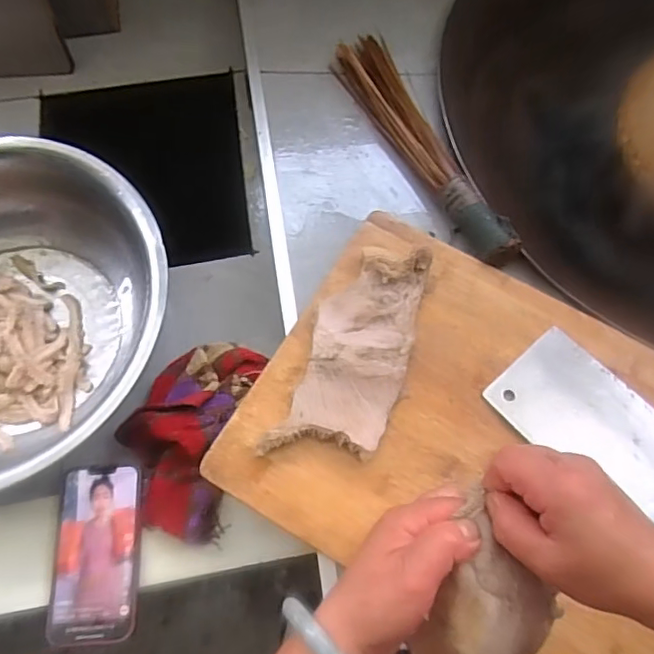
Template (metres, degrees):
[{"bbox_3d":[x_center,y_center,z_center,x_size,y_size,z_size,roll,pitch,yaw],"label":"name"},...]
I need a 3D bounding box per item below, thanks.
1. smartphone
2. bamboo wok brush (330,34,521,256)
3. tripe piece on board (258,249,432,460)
[{"bbox_3d":[-0.206,0.201,0.501,0.074,0.011,0.146,-2,67,-3],"label":"smartphone"},{"bbox_3d":[0.107,-0.212,0.618,0.069,0.040,0.345,-24,70,-12],"label":"bamboo wok brush"},{"bbox_3d":[0.028,0.021,0.504,0.091,0.027,0.209,19,68,6],"label":"tripe piece on board"}]

